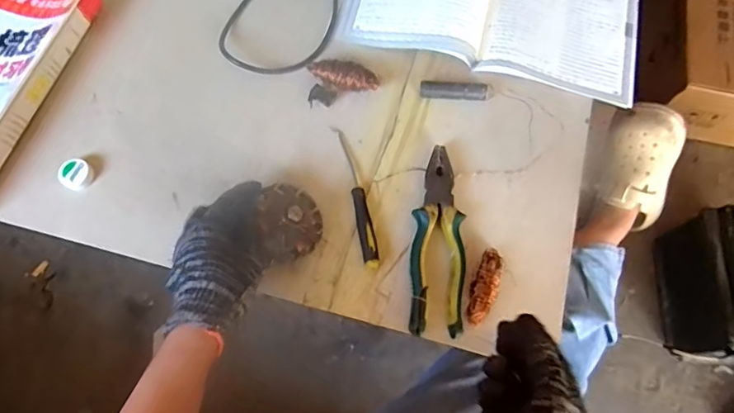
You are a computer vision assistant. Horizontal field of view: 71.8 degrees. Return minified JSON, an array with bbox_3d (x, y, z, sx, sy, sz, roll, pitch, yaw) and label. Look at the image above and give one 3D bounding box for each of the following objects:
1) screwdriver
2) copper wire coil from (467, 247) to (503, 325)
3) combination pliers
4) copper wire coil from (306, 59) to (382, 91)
[{"bbox_3d":[-0.012,-0.014,0.534,0.019,0.014,0.163,-14,71,-6],"label":"screwdriver"},{"bbox_3d":[0.117,0.078,0.500,0.025,0.016,0.077,24,71,8],"label":"copper wire coil"},{"bbox_3d":[0.072,0.031,0.515,0.051,0.019,0.190,3,70,0],"label":"combination pliers"},{"bbox_3d":[-0.027,-0.145,0.570,0.080,0.028,0.033,25,72,8],"label":"copper wire coil"}]

